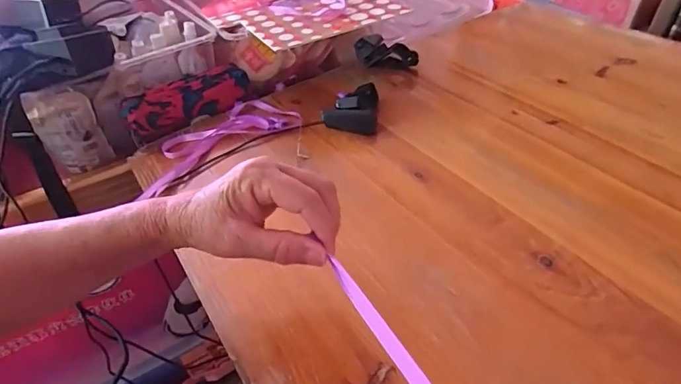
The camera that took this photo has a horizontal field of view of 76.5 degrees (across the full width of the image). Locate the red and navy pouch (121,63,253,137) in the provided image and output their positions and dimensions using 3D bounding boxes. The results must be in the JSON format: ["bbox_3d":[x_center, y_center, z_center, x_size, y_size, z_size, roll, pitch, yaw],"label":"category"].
[{"bbox_3d":[-0.212,-0.127,0.618,0.179,0.056,0.043,-25,45,-21],"label":"red and navy pouch"}]

